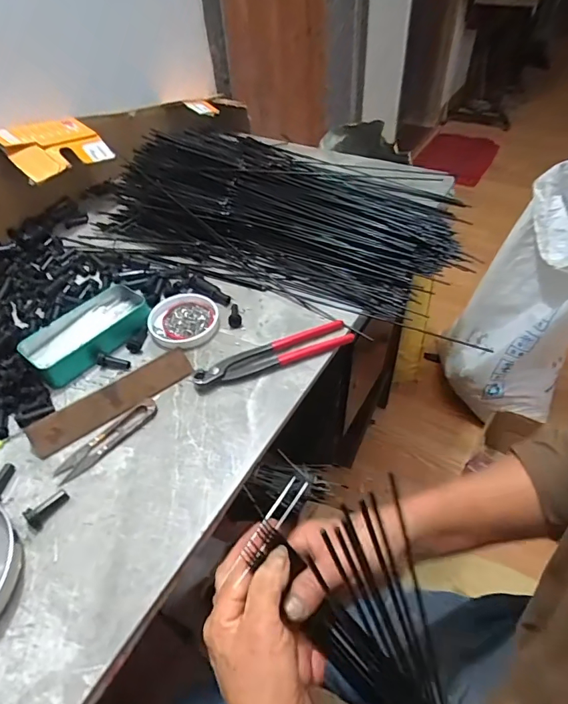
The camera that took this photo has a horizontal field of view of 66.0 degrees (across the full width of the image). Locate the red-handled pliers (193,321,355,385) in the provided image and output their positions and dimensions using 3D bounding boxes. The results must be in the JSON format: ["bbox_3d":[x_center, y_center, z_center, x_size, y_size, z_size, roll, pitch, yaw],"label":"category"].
[{"bbox_3d":[-0.010,0.003,0.517,0.191,0.015,0.037,-19,49,-14],"label":"red-handled pliers"}]

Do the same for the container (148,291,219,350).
[{"bbox_3d":[-0.129,-0.042,0.568,0.088,0.012,0.089,-1,47,1],"label":"container"}]

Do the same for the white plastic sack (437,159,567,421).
[{"bbox_3d":[0.663,-0.134,1.120,0.281,0.679,0.312,-11,41,-46],"label":"white plastic sack"}]

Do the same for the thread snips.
[{"bbox_3d":[-0.182,0.088,0.454,0.026,0.011,0.113,30,56,28],"label":"thread snips"}]

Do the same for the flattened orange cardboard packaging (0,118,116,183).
[{"bbox_3d":[-0.373,-0.339,0.715,0.103,0.019,0.160,42,47,2],"label":"flattened orange cardboard packaging"}]

